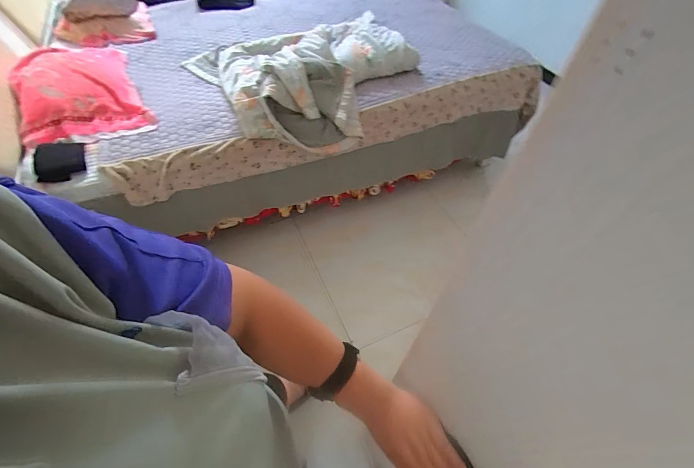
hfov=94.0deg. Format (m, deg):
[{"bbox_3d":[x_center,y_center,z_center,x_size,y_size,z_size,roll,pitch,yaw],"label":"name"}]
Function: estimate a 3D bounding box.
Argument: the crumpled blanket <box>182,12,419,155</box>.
[{"bbox_3d":[-0.171,-0.712,1.405,0.769,0.252,0.797,1,53,-2],"label":"crumpled blanket"}]

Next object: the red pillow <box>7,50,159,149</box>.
[{"bbox_3d":[-1.030,-0.582,1.260,0.390,0.126,0.607,-21,57,-18],"label":"red pillow"}]

